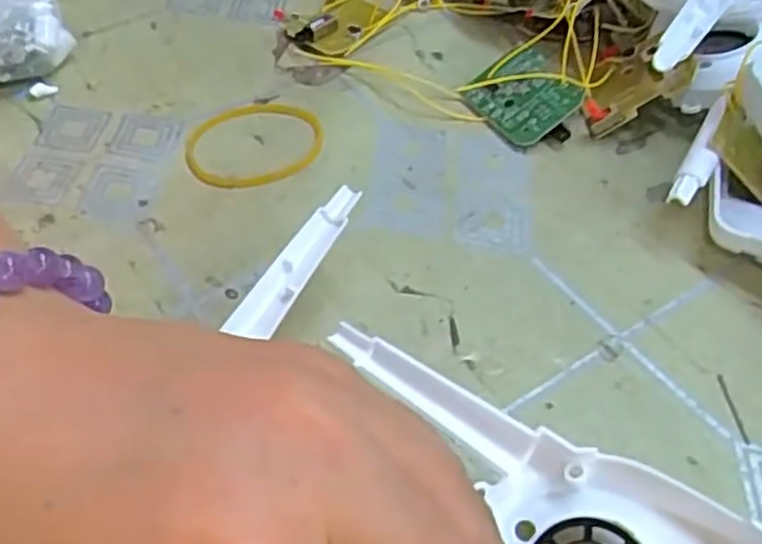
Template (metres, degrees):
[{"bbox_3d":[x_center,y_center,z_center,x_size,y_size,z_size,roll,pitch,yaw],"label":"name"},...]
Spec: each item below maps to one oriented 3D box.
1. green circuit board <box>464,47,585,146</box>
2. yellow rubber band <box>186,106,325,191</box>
[{"bbox_3d":[0.054,-0.065,0.295,0.034,0.008,0.043,-39,56,4],"label":"green circuit board"},{"bbox_3d":[-0.046,-0.048,0.286,0.051,0.004,0.046,-17,51,-12],"label":"yellow rubber band"}]

